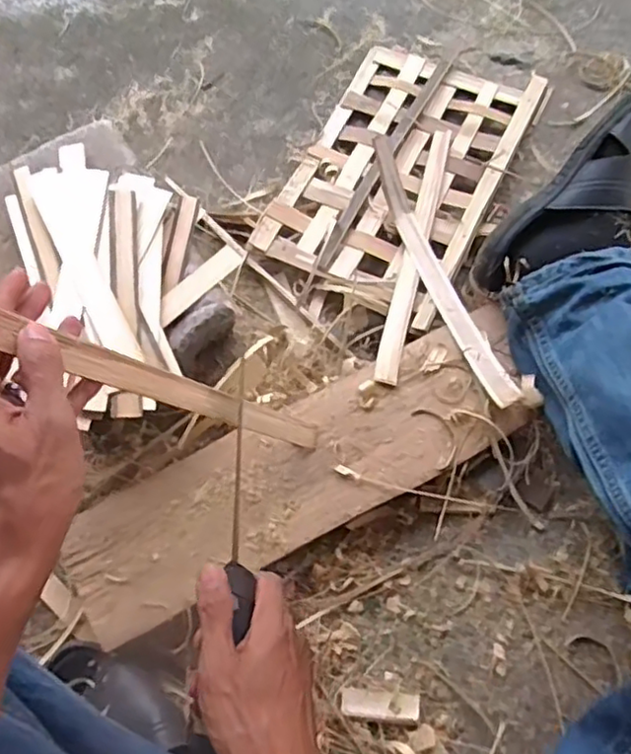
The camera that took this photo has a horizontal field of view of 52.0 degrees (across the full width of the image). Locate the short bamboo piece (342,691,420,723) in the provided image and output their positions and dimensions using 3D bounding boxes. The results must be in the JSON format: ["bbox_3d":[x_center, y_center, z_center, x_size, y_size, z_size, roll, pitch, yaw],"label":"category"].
[{"bbox_3d":[0.059,0.297,0.582,0.069,0.010,0.023,3,71,2],"label":"short bamboo piece"}]

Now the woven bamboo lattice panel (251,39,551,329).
[{"bbox_3d":[0.102,-0.253,0.764,0.227,0.024,0.365,23,69,14],"label":"woven bamboo lattice panel"}]

